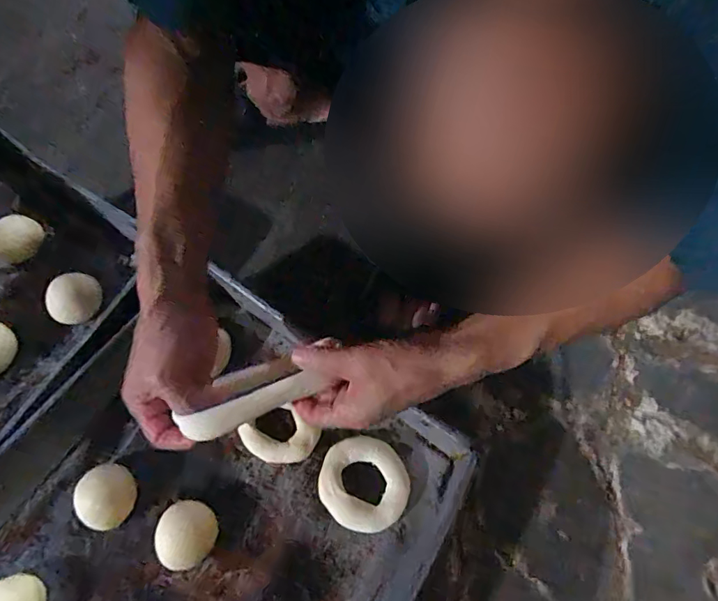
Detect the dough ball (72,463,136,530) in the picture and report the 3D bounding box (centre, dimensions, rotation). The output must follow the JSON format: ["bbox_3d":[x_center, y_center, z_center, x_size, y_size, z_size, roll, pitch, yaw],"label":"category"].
[{"bbox_3d":[-0.245,0.190,0.486,0.052,0.039,0.056,16,69,5],"label":"dough ball"}]

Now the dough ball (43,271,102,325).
[{"bbox_3d":[-0.324,-0.002,0.566,0.048,0.038,0.056,30,71,10],"label":"dough ball"}]

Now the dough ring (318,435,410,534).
[{"bbox_3d":[0.005,0.181,0.496,0.087,0.018,0.085,1,66,-3],"label":"dough ring"}]

